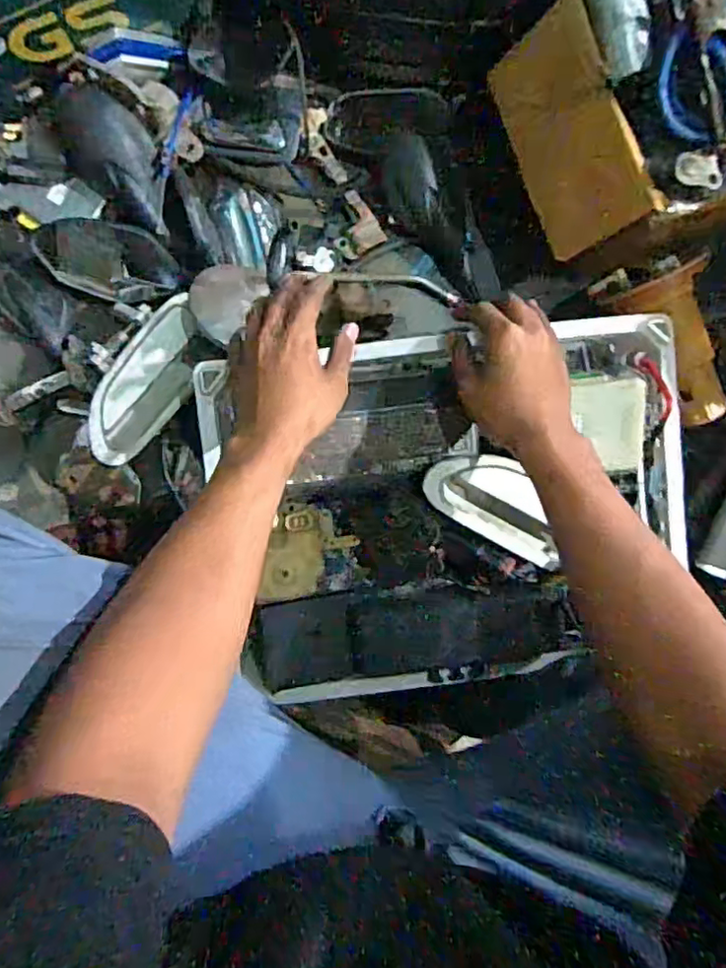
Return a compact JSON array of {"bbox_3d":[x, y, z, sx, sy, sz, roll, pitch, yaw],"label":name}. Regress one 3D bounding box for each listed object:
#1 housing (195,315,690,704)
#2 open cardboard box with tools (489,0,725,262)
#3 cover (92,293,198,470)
[{"bbox_3d":[0.096,0.023,0.564,0.408,0.059,0.313,-9,94,-6],"label":"housing"},{"bbox_3d":[0.305,-0.351,0.540,0.306,0.182,0.214,-21,95,-5],"label":"open cardboard box with tools"},{"bbox_3d":[-0.219,-0.105,0.623,0.067,0.034,0.181,24,78,-7],"label":"cover"}]

